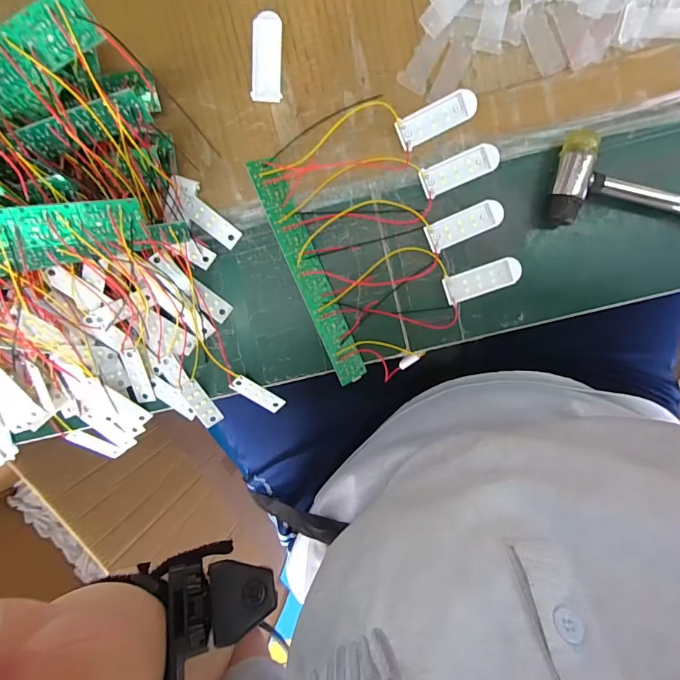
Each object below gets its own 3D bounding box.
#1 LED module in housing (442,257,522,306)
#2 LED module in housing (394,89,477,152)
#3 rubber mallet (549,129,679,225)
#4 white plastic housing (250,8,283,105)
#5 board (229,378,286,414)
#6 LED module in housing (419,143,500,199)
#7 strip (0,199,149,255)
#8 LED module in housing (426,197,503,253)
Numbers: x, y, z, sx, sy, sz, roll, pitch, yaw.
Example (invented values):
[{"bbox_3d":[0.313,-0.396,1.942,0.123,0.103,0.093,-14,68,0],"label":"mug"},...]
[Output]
[{"bbox_3d":[0.108,-0.045,0.317,0.058,0.004,0.021,-19,96,6],"label":"LED module in housing"},{"bbox_3d":[0.069,-0.158,0.301,0.057,0.009,0.019,-26,95,6],"label":"LED module in housing"},{"bbox_3d":[0.268,-0.094,0.292,0.237,0.022,0.058,10,98,2],"label":"rubber mallet"},{"bbox_3d":[-0.052,-0.202,0.300,0.021,0.006,0.058,2,98,3],"label":"white plastic housing"},{"bbox_3d":[-0.067,0.045,0.344,0.048,0.004,0.014,36,99,-25],"label":"board"},{"bbox_3d":[0.088,-0.124,0.308,0.057,0.004,0.021,-21,96,6],"label":"LED module in housing"},{"bbox_3d":[-0.210,-0.062,0.248,0.173,0.009,0.031,-10,131,-12],"label":"strip"},{"bbox_3d":[0.093,-0.086,0.313,0.058,0.004,0.020,-22,95,6],"label":"LED module in housing"}]

